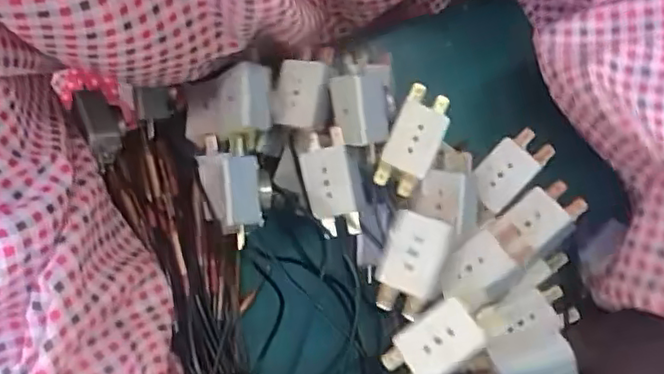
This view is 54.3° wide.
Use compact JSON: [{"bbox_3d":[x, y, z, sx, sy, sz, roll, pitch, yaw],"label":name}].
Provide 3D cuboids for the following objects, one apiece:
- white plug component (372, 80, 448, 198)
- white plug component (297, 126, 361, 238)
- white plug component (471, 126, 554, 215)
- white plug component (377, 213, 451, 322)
[{"bbox_3d":[0.046,-0.025,0.361,0.026,0.022,0.059,23,77,7],"label":"white plug component"},{"bbox_3d":[-0.002,-0.003,0.357,0.026,0.011,0.059,-12,75,-2],"label":"white plug component"},{"bbox_3d":[0.101,-0.012,0.371,0.048,0.014,0.027,-43,78,-9],"label":"white plug component"},{"bbox_3d":[0.039,0.038,0.320,0.028,0.016,0.049,17,76,6],"label":"white plug component"}]

